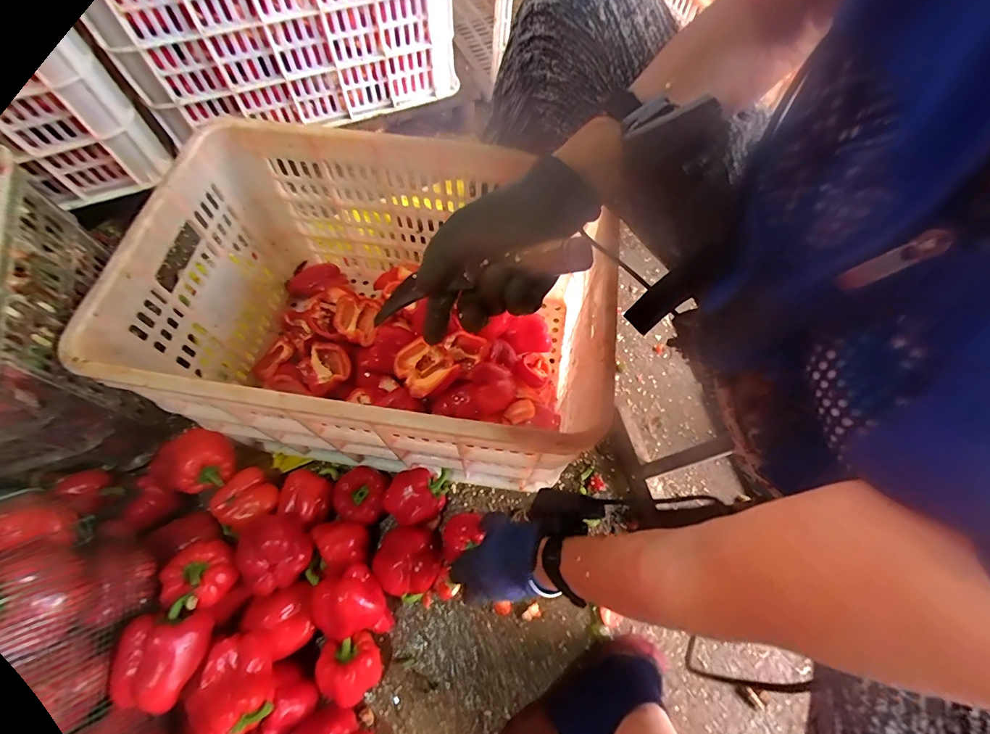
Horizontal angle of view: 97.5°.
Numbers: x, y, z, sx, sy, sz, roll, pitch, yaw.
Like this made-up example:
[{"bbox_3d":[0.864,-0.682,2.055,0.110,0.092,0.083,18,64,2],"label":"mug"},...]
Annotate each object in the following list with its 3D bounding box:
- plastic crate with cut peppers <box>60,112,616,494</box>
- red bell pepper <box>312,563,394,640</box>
[{"bbox_3d":[-0.144,-0.067,0.582,0.512,0.289,0.358,11,68,1],"label":"plastic crate with cut peppers"},{"bbox_3d":[-0.171,0.294,0.533,0.075,0.088,0.087,-26,72,-13],"label":"red bell pepper"}]

